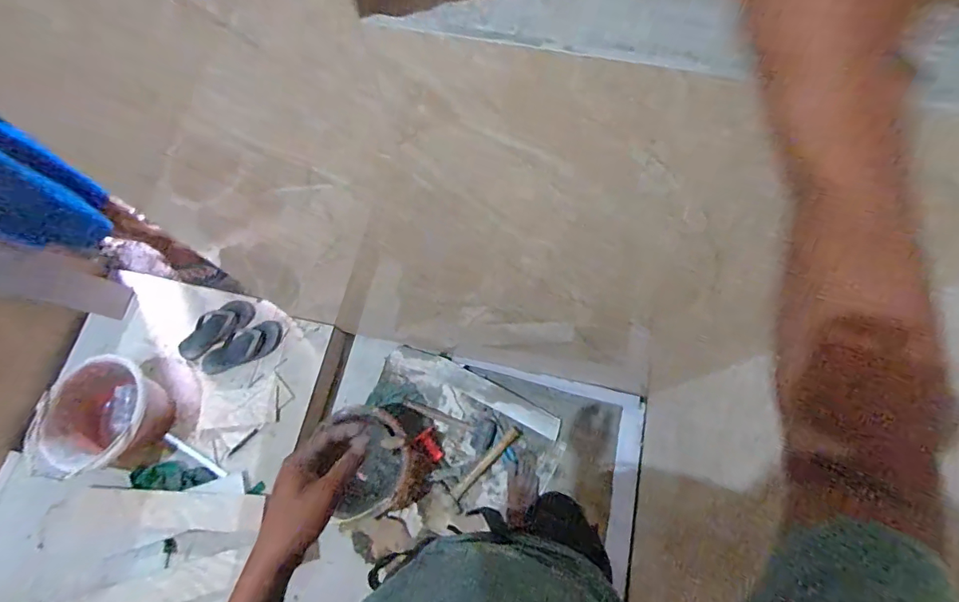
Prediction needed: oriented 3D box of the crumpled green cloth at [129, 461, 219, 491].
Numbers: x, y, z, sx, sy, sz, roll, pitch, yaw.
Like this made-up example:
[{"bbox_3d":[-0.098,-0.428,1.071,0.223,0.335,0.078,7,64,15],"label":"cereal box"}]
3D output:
[{"bbox_3d":[-0.873,0.499,1.291,0.222,0.031,0.075,2,71,2],"label":"crumpled green cloth"}]

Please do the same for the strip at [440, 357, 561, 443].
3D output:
[{"bbox_3d":[0.064,0.305,1.402,0.394,0.014,0.069,26,85,7],"label":"strip"}]

